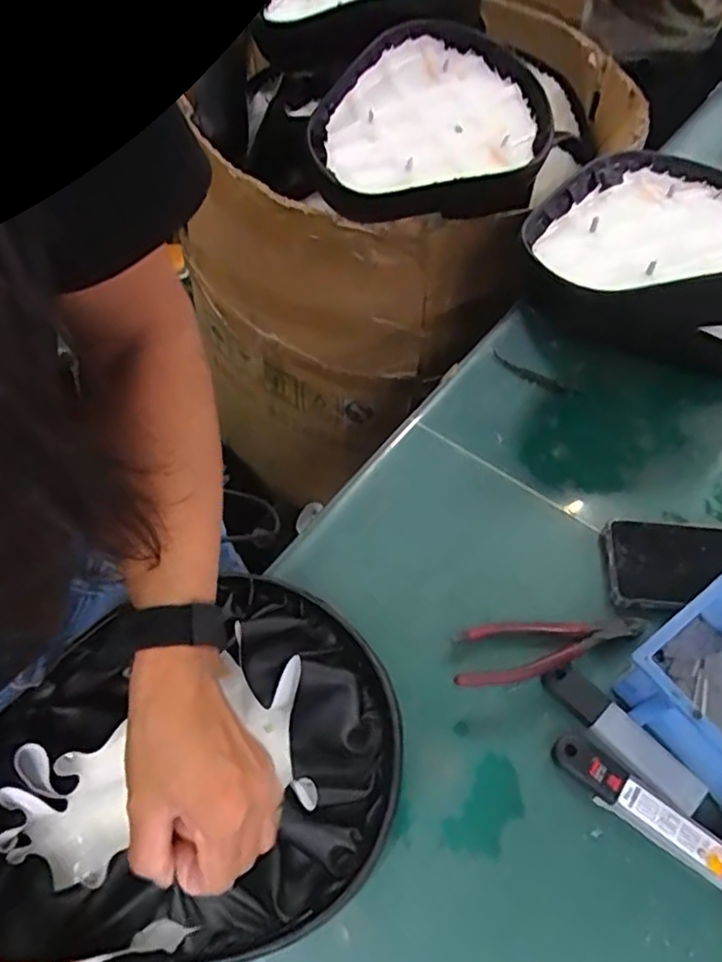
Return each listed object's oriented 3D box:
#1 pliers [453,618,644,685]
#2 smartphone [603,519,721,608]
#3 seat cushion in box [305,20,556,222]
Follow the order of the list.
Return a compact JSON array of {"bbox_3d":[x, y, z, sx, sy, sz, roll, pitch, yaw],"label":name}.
[{"bbox_3d":[0.142,0.122,0.480,0.153,0.025,0.047,-8,57,-5],"label":"pliers"},{"bbox_3d":[0.288,0.070,0.526,0.165,0.013,0.080,4,57,3],"label":"smartphone"},{"bbox_3d":[0.077,-0.387,0.713,0.284,0.061,0.221,-34,81,-14],"label":"seat cushion in box"}]

